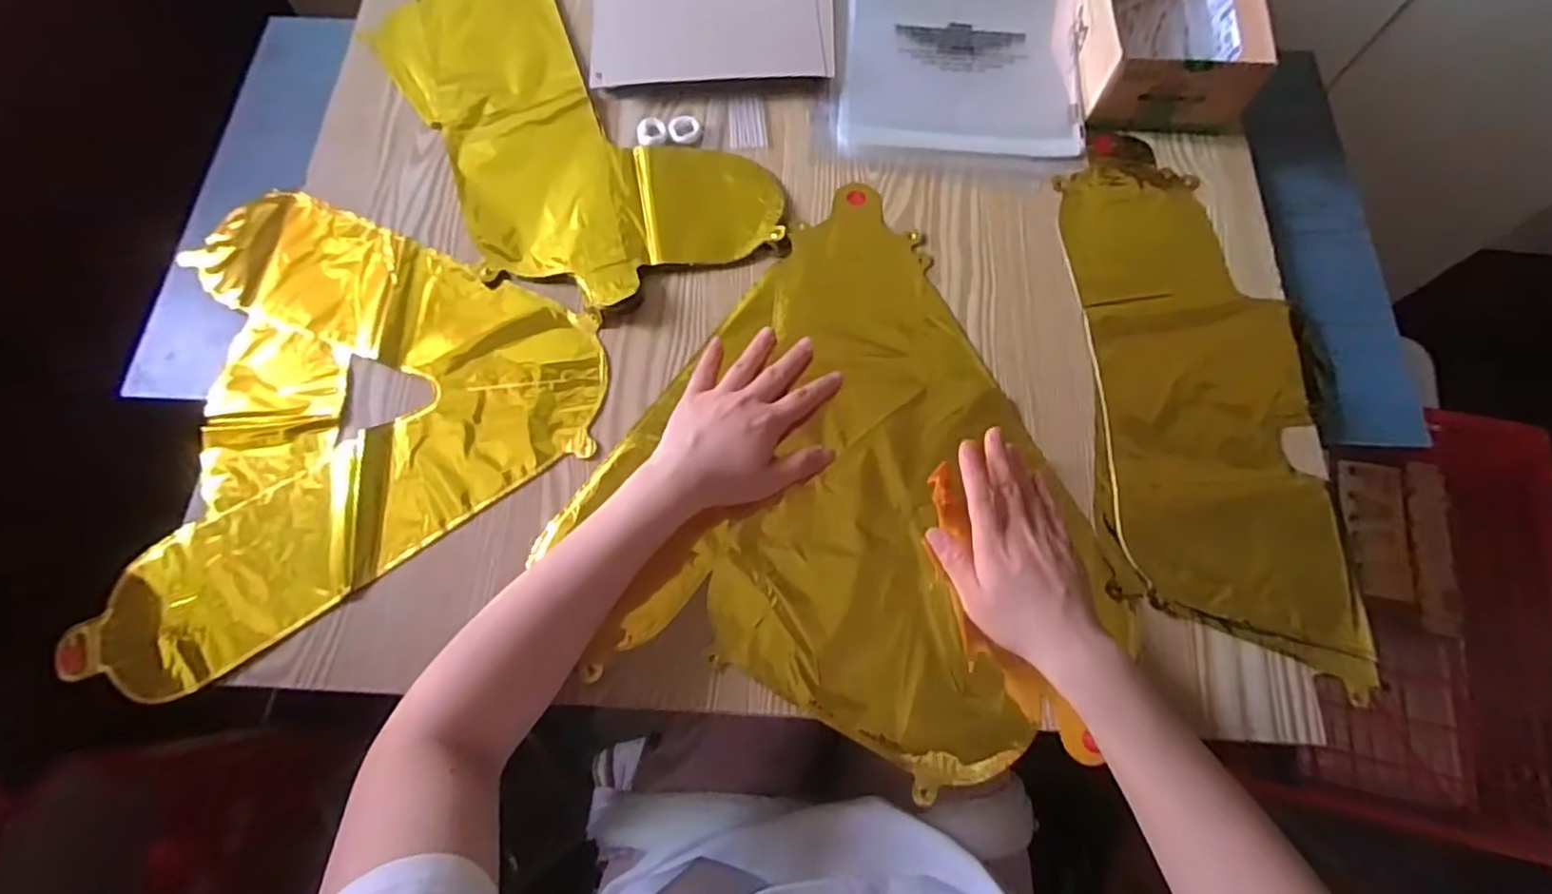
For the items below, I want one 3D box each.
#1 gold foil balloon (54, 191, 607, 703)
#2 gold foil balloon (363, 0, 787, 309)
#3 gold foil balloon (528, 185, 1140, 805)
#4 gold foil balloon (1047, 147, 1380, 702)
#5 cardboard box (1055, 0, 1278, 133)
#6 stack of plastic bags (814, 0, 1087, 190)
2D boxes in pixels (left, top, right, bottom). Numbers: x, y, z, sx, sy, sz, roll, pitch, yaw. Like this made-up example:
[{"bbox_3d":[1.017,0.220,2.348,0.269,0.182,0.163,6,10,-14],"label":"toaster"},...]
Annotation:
[{"bbox_3d":[-0.342,-0.052,0.494,0.372,0.012,0.331,-29,74,-9],"label":"gold foil balloon"},{"bbox_3d":[-0.180,-0.286,0.577,0.224,0.015,0.387,-28,74,-9],"label":"gold foil balloon"},{"bbox_3d":[0.024,0.034,0.489,0.326,0.022,0.407,-22,73,-7],"label":"gold foil balloon"},{"bbox_3d":[0.326,-0.053,0.504,0.193,0.006,0.408,2,71,1],"label":"gold foil balloon"},{"bbox_3d":[0.324,-0.360,0.573,0.128,0.064,0.185,2,71,1],"label":"cardboard box"},{"bbox_3d":[0.163,-0.349,0.601,0.211,0.013,0.252,12,72,4],"label":"stack of plastic bags"}]

